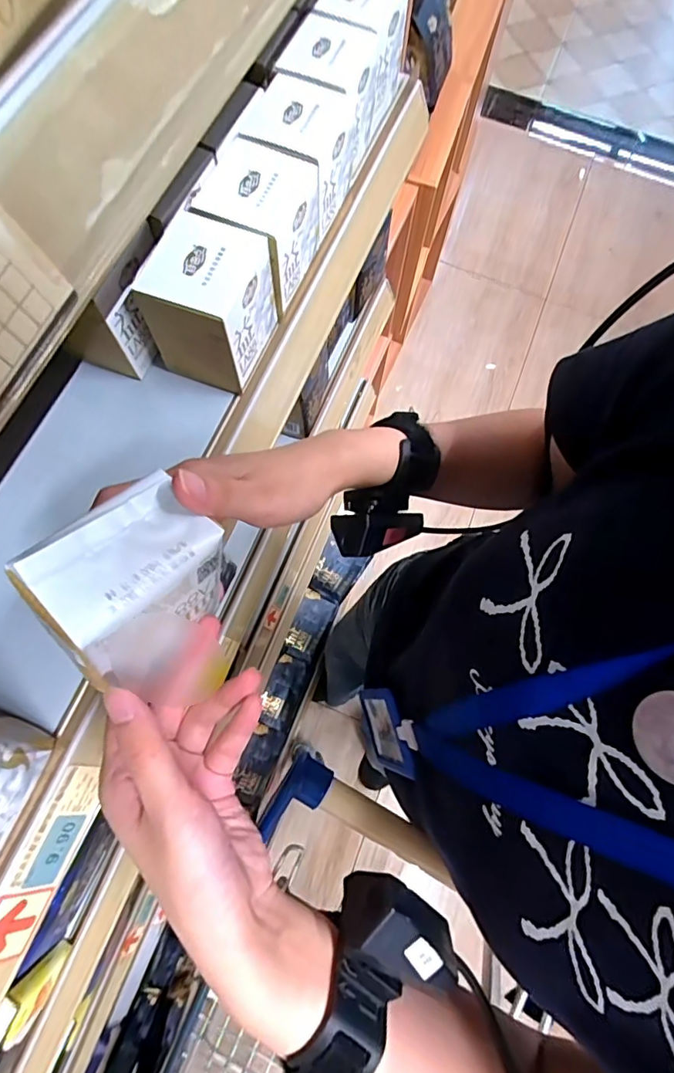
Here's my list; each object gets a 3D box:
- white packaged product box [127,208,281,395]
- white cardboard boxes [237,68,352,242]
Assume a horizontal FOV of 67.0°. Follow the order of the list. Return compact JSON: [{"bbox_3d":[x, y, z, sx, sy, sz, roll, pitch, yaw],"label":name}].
[{"bbox_3d":[-0.085,-0.156,0.349,0.068,0.075,0.077,19,73,4],"label":"white packaged product box"},{"bbox_3d":[-0.027,-0.294,0.389,0.071,0.061,0.082,24,73,5],"label":"white cardboard boxes"}]

